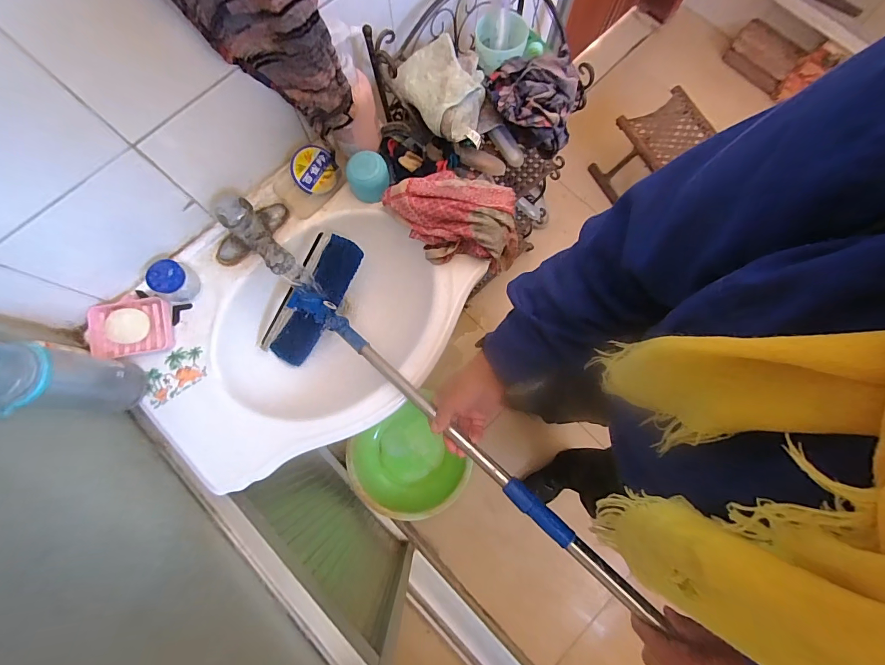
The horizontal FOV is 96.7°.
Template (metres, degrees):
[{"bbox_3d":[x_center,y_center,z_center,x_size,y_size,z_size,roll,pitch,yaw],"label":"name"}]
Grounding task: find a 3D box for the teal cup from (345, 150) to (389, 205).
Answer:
[{"bbox_3d":[-0.115,-0.242,0.613,0.061,0.053,0.054,-14,79,-4],"label":"teal cup"}]

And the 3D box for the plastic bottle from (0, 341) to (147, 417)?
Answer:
[{"bbox_3d":[-0.458,0.059,0.485,0.066,0.196,0.068,15,78,2],"label":"plastic bottle"}]

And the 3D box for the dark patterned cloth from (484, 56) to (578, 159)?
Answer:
[{"bbox_3d":[0.143,-0.369,0.637,0.140,0.072,0.120,15,78,2],"label":"dark patterned cloth"}]

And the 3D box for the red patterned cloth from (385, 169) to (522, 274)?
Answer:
[{"bbox_3d":[0.018,-0.173,0.596,0.206,0.071,0.127,26,79,5],"label":"red patterned cloth"}]

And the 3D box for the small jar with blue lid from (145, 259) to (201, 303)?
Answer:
[{"bbox_3d":[-0.390,-0.075,0.581,0.051,0.055,0.052,0,78,-1],"label":"small jar with blue lid"}]

